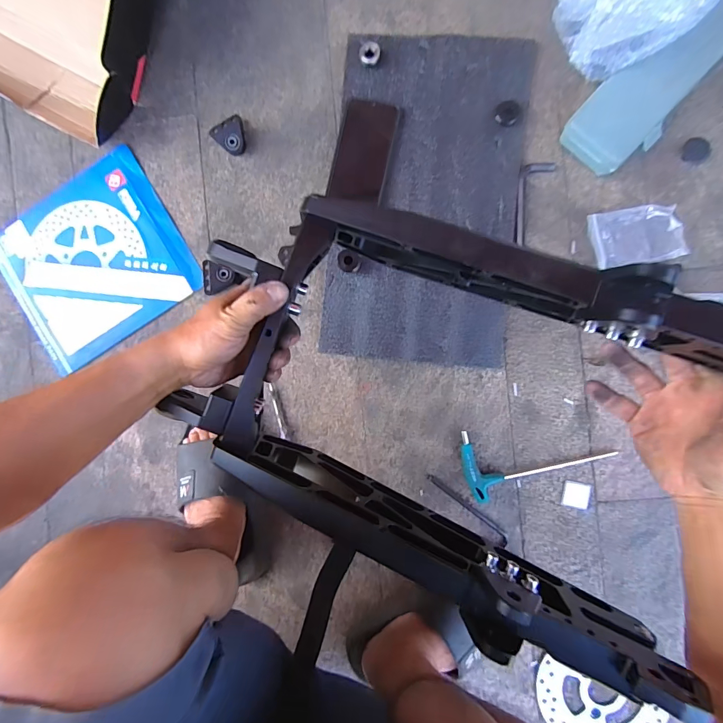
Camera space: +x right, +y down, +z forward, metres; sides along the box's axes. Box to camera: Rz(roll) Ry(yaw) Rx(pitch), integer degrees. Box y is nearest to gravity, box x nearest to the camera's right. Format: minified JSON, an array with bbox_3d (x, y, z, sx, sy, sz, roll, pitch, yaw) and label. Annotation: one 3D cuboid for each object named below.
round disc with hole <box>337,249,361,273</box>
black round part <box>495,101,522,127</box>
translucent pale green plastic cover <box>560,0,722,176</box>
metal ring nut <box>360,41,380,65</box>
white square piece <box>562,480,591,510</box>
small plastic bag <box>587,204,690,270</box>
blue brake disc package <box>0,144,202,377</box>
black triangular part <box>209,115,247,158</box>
[{"bbox_3d":[-0.017,-0.136,0.536,0.029,0.027,0.027,0,91,5],"label":"round disc with hole"},{"bbox_3d":[0.193,-0.328,0.523,0.029,0.015,0.029,0,91,5],"label":"black round part"},{"bbox_3d":[0.380,-0.359,0.485,0.098,0.069,0.275,43,94,3],"label":"translucent pale green plastic cover"},{"bbox_3d":[0.012,-0.421,0.537,0.028,0.013,0.030,10,92,4],"label":"metal ring nut"},{"bbox_3d":[0.293,0.182,0.536,0.033,0.004,0.035,6,92,5],"label":"white square piece"},{"bbox_3d":[0.362,-0.166,0.520,0.111,0.014,0.074,-6,91,5],"label":"small plastic bag"},{"bbox_3d":[-0.399,-0.148,0.583,0.264,0.012,0.249,-31,89,5],"label":"blue brake disc package"},{"bbox_3d":[-0.184,-0.321,0.558,0.047,0.024,0.051,-37,88,4],"label":"black triangular part"}]

